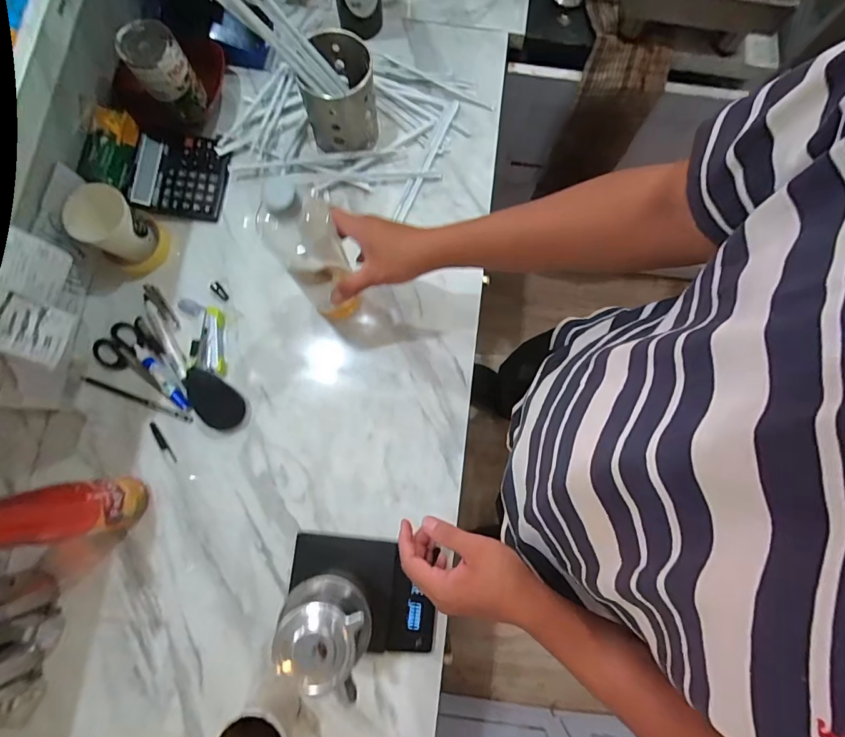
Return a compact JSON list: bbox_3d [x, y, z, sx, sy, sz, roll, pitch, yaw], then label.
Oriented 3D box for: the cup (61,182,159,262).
[{"bbox_3d":[-0.423,-0.195,0.594,0.090,0.068,0.079,37,81,5],"label":"cup"}]

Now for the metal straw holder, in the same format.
[{"bbox_3d":[-0.117,-0.377,0.614,0.097,0.116,0.095,-12,81,-4],"label":"metal straw holder"}]

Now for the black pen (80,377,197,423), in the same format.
[{"bbox_3d":[-0.390,0.042,0.593,0.163,0.006,0.010,21,80,4],"label":"black pen"}]

